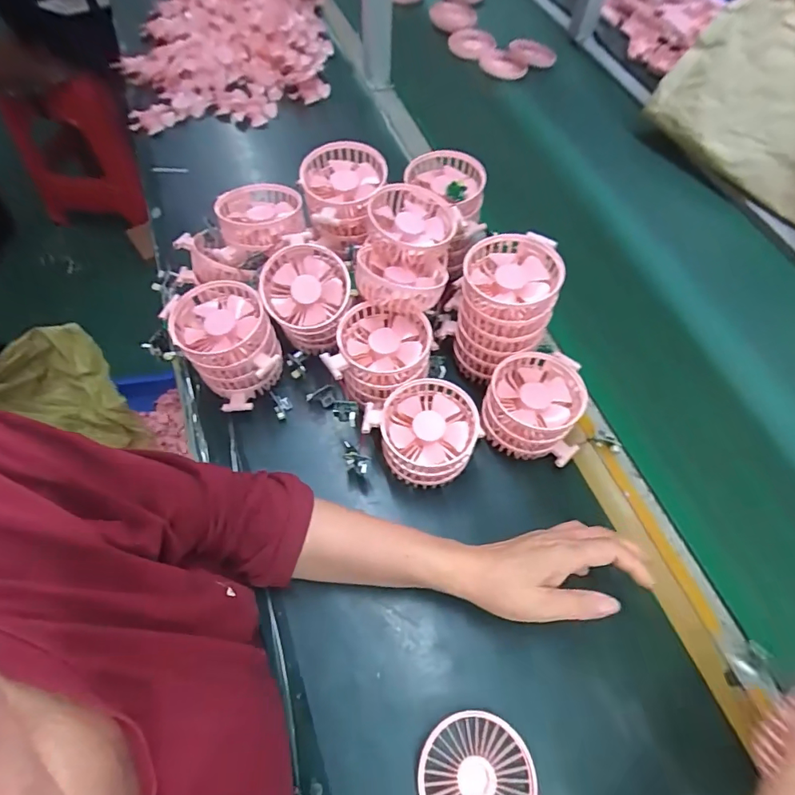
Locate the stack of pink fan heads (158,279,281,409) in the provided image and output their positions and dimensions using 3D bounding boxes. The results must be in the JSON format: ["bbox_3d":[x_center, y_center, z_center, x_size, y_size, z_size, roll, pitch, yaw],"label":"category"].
[{"bbox_3d":[-0.178,-0.055,0.514,0.091,0.083,0.111,-29,65,-18],"label":"stack of pink fan heads"}]

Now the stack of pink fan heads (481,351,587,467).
[{"bbox_3d":[0.140,0.009,0.501,0.099,0.069,0.098,10,60,3],"label":"stack of pink fan heads"}]

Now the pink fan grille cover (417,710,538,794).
[{"bbox_3d":[0.062,0.300,0.375,0.088,0.007,0.088,-3,60,-4],"label":"pink fan grille cover"}]

